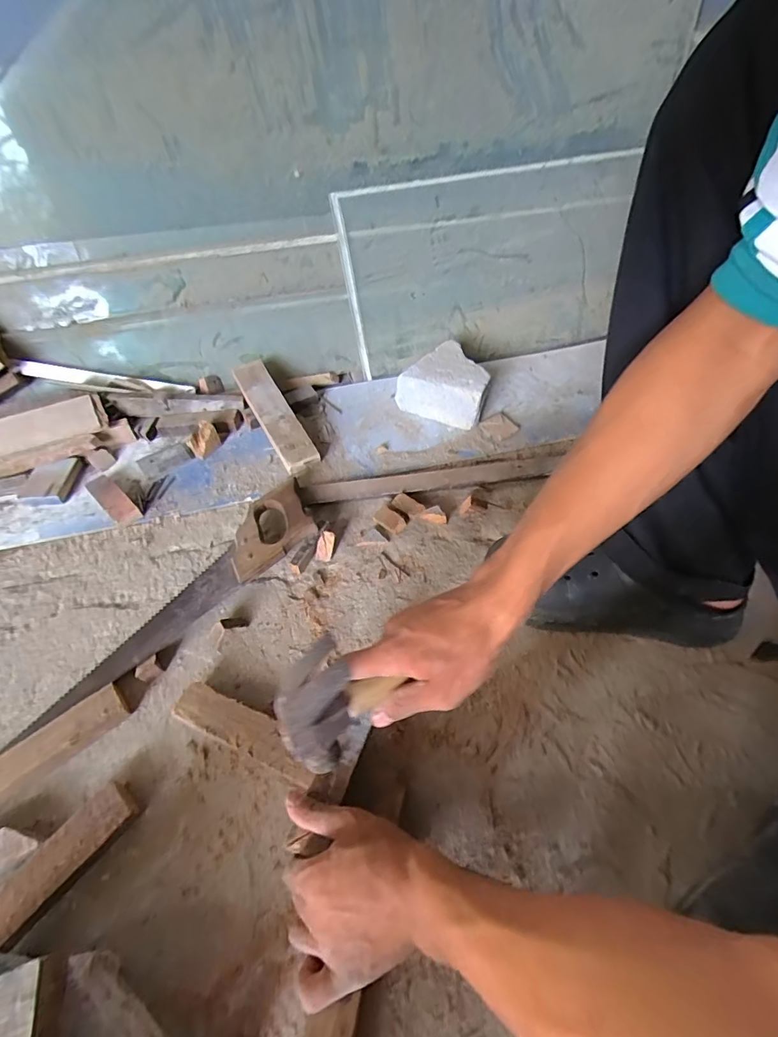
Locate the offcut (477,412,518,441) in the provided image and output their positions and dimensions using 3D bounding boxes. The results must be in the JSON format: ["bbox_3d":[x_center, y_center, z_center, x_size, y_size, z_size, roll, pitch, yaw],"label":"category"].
[{"bbox_3d":[0.175,-0.146,0.721,0.050,0.009,0.049,-35,59,-22],"label":"offcut"}]

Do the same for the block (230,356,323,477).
[{"bbox_3d":[-0.176,-0.163,0.695,0.054,0.019,0.214,-26,70,-17],"label":"block"}]

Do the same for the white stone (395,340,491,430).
[{"bbox_3d":[0.100,-0.218,0.733,0.136,0.075,0.125,22,56,18],"label":"white stone"}]

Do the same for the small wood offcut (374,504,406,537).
[{"bbox_3d":[0.001,0.001,0.613,0.027,0.019,0.043,-34,59,-22],"label":"small wood offcut"}]

